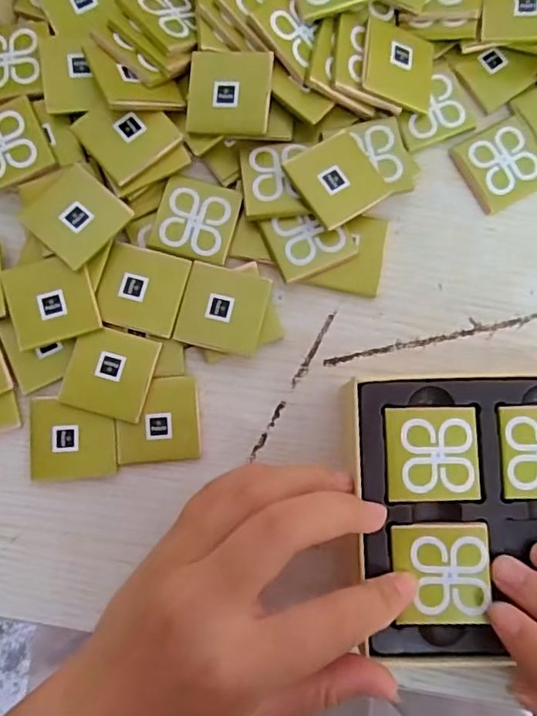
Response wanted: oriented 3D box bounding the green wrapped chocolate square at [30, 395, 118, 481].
[{"bbox_3d":[-0.084,0.034,0.236,0.036,0.004,0.034,-2,85,-1],"label":"green wrapped chocolate square"}]

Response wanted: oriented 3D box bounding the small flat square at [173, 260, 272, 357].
[{"bbox_3d":[-0.020,-0.022,0.241,0.036,0.004,0.036,13,83,0],"label":"small flat square"}]

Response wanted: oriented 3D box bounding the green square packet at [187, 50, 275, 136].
[{"bbox_3d":[-0.017,-0.118,0.242,0.036,0.005,0.038,4,88,6],"label":"green square packet"}]

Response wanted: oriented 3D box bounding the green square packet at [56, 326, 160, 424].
[{"bbox_3d":[-0.068,0.006,0.237,0.035,0.005,0.036,14,83,1],"label":"green square packet"}]

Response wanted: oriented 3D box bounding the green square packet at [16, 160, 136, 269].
[{"bbox_3d":[-0.083,-0.062,0.237,0.037,0.005,0.035,42,84,9],"label":"green square packet"}]

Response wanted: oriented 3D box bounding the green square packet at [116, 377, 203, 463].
[{"bbox_3d":[-0.048,0.027,0.238,0.035,0.004,0.036,-4,83,-2],"label":"green square packet"}]

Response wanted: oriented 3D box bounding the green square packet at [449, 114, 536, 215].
[{"bbox_3d":[0.110,-0.091,0.257,0.037,0.004,0.037,-27,84,-4],"label":"green square packet"}]

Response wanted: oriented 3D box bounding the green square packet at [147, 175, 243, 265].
[{"bbox_3d":[-0.032,-0.062,0.247,0.034,0.006,0.037,15,83,1],"label":"green square packet"}]

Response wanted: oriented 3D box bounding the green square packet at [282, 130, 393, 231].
[{"bbox_3d":[0.030,-0.080,0.242,0.037,0.004,0.037,-33,83,-15],"label":"green square packet"}]

